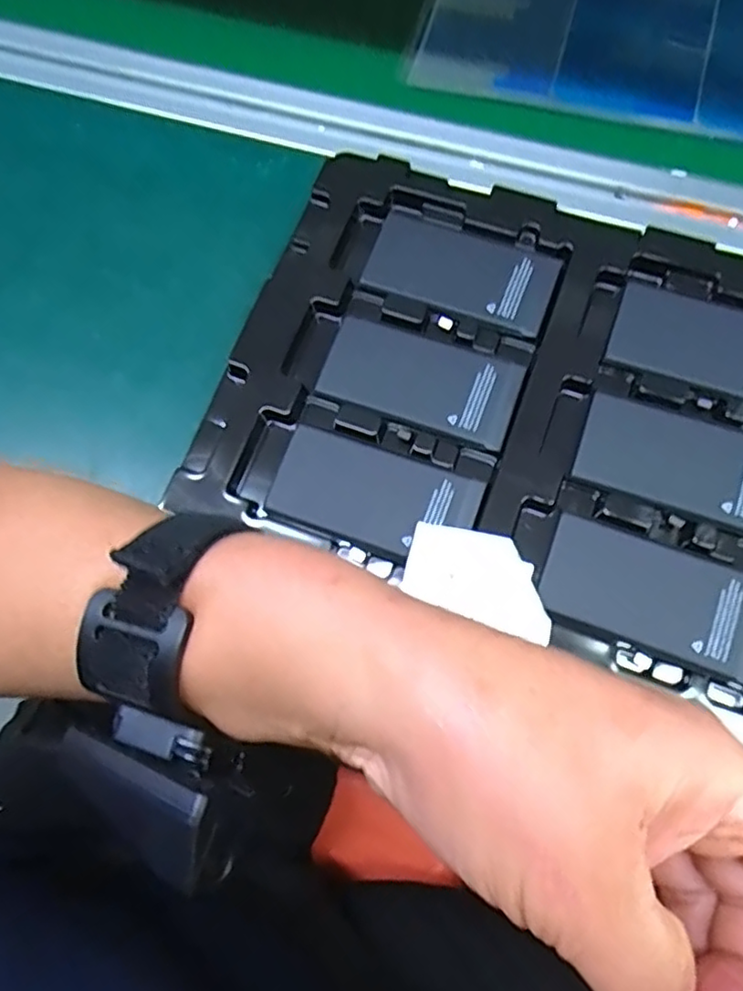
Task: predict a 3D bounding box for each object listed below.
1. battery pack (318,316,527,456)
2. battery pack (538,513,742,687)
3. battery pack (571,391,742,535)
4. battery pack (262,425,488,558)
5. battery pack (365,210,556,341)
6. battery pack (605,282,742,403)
[{"bbox_3d":[0.023,-0.053,0.288,0.087,0.006,0.044,17,75,8],"label":"battery pack"},{"bbox_3d":[0.114,0.041,0.256,0.087,0.005,0.043,21,75,9],"label":"battery pack"},{"bbox_3d":[0.134,-0.013,0.271,0.086,0.007,0.043,20,75,9],"label":"battery pack"},{"bbox_3d":[0.001,0.001,0.273,0.086,0.006,0.043,17,75,8],"label":"battery pack"},{"bbox_3d":[0.042,-0.107,0.302,0.087,0.004,0.046,21,75,9],"label":"battery pack"},{"bbox_3d":[0.154,-0.066,0.283,0.087,0.005,0.044,19,75,8],"label":"battery pack"}]

